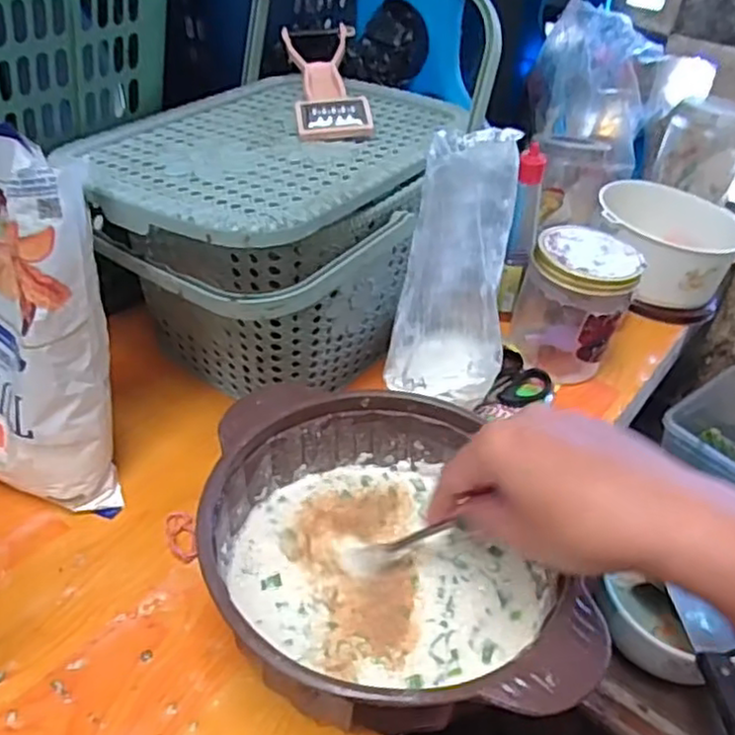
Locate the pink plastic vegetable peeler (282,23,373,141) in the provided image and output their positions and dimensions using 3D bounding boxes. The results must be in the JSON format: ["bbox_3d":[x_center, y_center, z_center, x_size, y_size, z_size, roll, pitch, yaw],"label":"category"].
[{"bbox_3d":[-0.036,-0.247,0.586,0.061,0.044,0.176,-1,37,-8],"label":"pink plastic vegetable peeler"}]

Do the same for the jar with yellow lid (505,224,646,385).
[{"bbox_3d":[0.177,-0.055,0.605,0.087,0.117,0.095,4,37,-3],"label":"jar with yellow lid"}]

